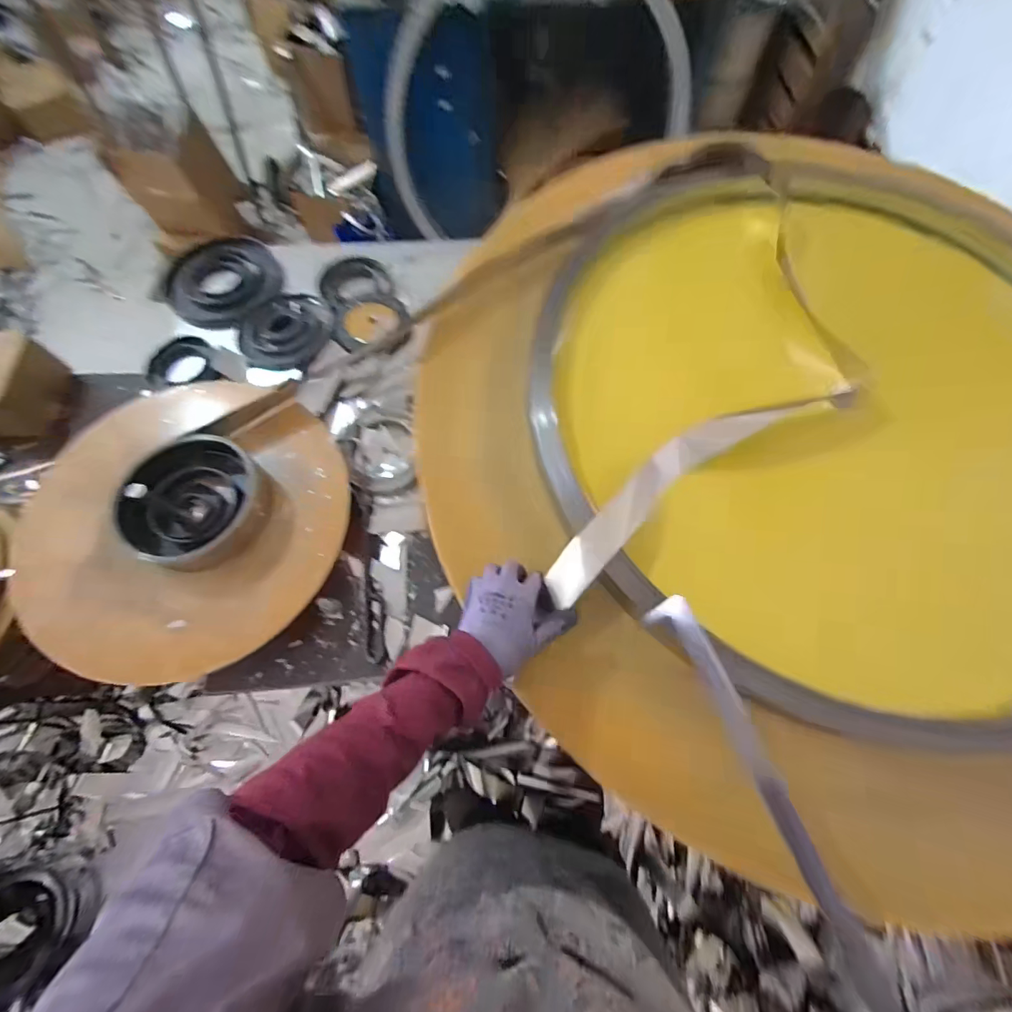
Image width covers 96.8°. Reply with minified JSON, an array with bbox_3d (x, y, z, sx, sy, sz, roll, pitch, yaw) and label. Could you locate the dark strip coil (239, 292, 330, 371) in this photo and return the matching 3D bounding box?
[{"bbox_3d":[-0.362,-0.289,0.744,0.115,0.039,0.153,32,70,10],"label":"dark strip coil"}]

